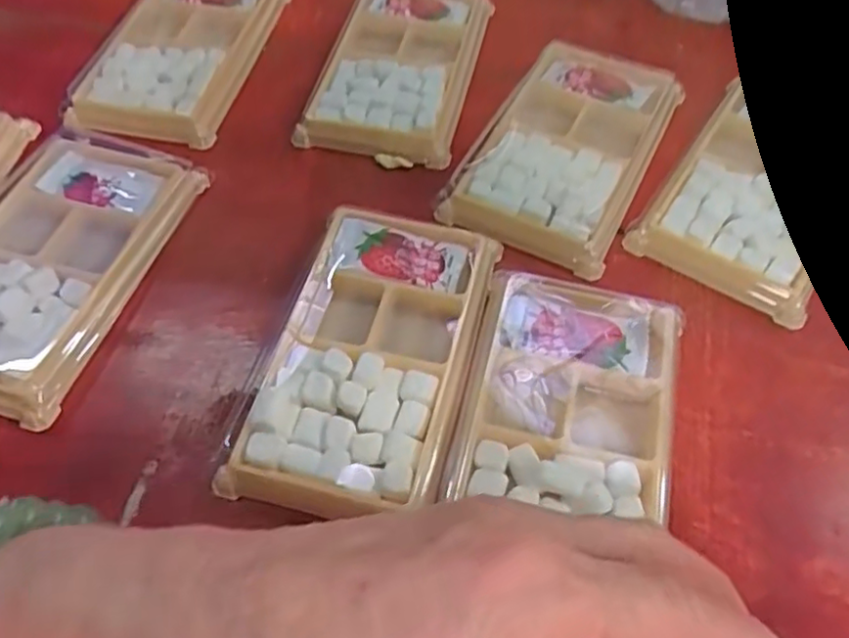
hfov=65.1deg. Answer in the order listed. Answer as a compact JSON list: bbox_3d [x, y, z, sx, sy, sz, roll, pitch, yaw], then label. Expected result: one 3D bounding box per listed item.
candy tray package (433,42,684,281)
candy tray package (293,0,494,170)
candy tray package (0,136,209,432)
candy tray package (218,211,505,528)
[{"bbox_3d":[0.072,-0.090,0.331,0.080,0.018,0.143,25,61,10],"label":"candy tray package"},{"bbox_3d":[-0.013,-0.142,0.370,0.079,0.016,0.139,14,60,4],"label":"candy tray package"},{"bbox_3d":[-0.167,-0.028,0.291,0.083,0.017,0.138,16,60,5],"label":"candy tray package"},{"bbox_3d":[-0.020,0.014,0.268,0.079,0.014,0.136,14,60,4],"label":"candy tray package"}]

